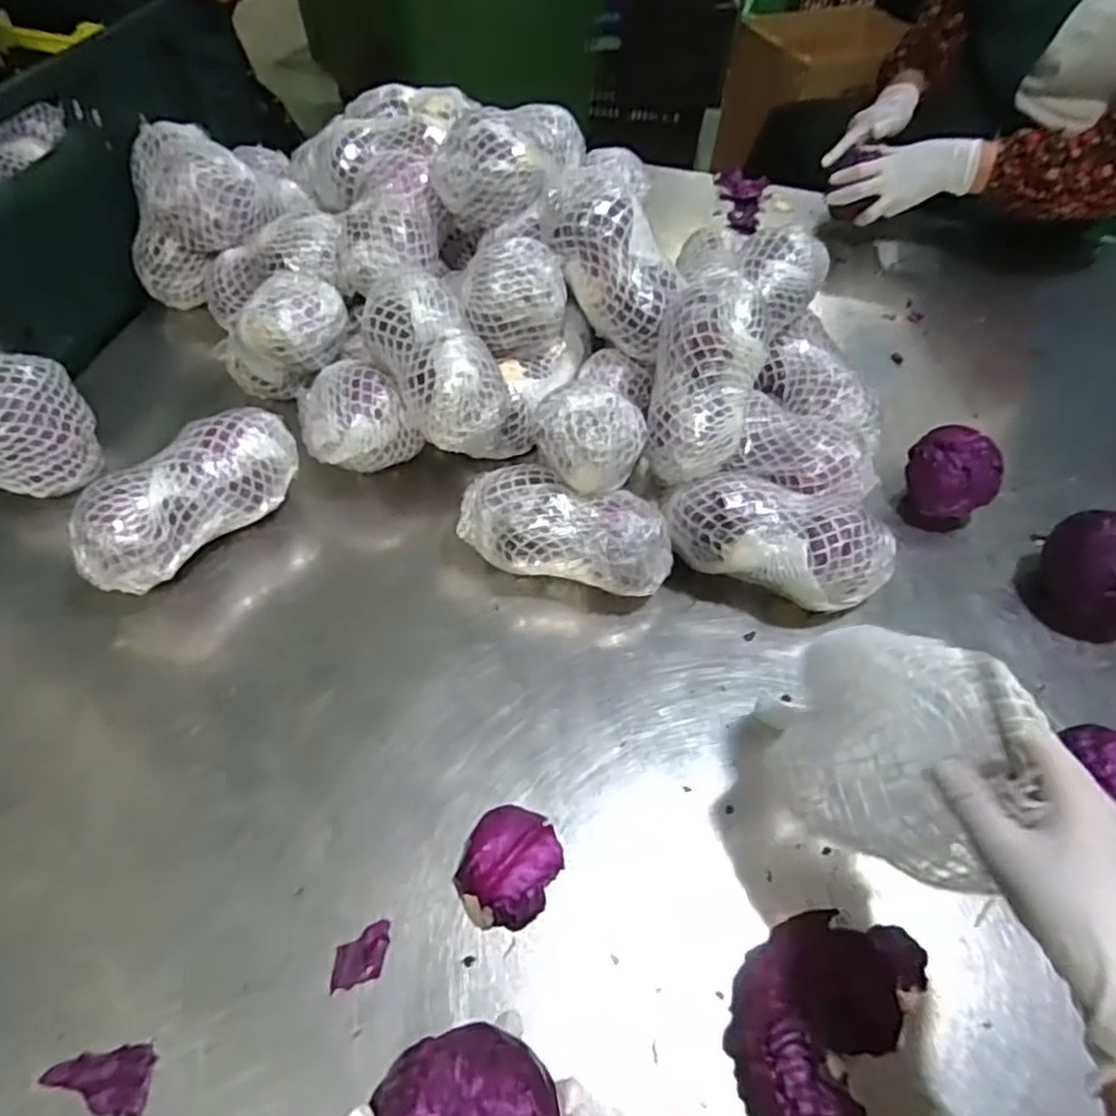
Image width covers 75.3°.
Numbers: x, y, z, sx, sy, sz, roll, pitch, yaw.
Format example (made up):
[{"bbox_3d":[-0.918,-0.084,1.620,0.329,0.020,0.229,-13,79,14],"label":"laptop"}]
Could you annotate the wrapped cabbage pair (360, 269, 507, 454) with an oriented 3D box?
[{"bbox_3d":[-0.109,-0.181,0.643,0.086,0.078,0.186,-25,76,-23],"label":"wrapped cabbage pair"}]

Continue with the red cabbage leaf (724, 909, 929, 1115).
[{"bbox_3d":[0.169,0.280,0.457,0.096,0.045,0.153,36,57,22],"label":"red cabbage leaf"}]

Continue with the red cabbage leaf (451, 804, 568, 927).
[{"bbox_3d":[-0.034,0.214,0.508,0.066,0.018,0.081,24,53,13],"label":"red cabbage leaf"}]

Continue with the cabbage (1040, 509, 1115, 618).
[{"bbox_3d":[0.493,0.005,0.640,0.081,0.087,0.084,2,54,-3],"label":"cabbage"}]

